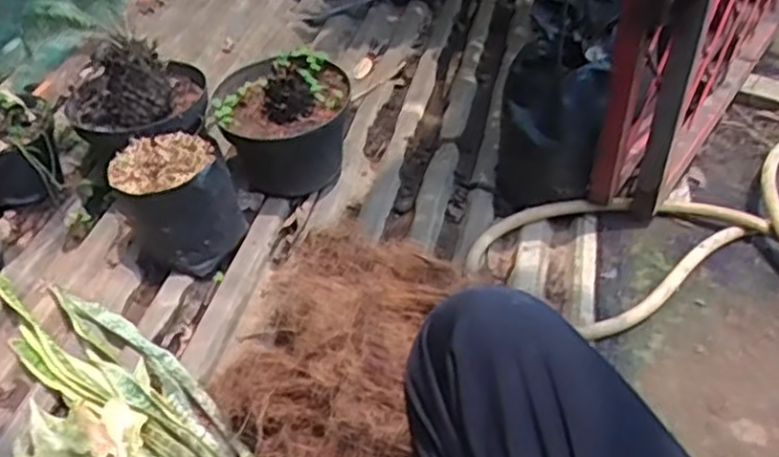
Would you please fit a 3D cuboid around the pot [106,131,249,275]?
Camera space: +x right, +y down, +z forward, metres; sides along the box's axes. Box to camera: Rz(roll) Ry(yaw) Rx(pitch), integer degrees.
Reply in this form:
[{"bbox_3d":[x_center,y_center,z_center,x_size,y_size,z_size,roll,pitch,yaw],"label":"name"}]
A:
[{"bbox_3d":[-0.305,-0.029,1.079,0.152,0.166,0.144,1,41,-1],"label":"pot"}]

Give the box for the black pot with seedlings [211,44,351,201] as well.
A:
[{"bbox_3d":[-0.170,-0.169,1.208,0.212,0.176,0.173,-7,42,-10],"label":"black pot with seedlings"}]

